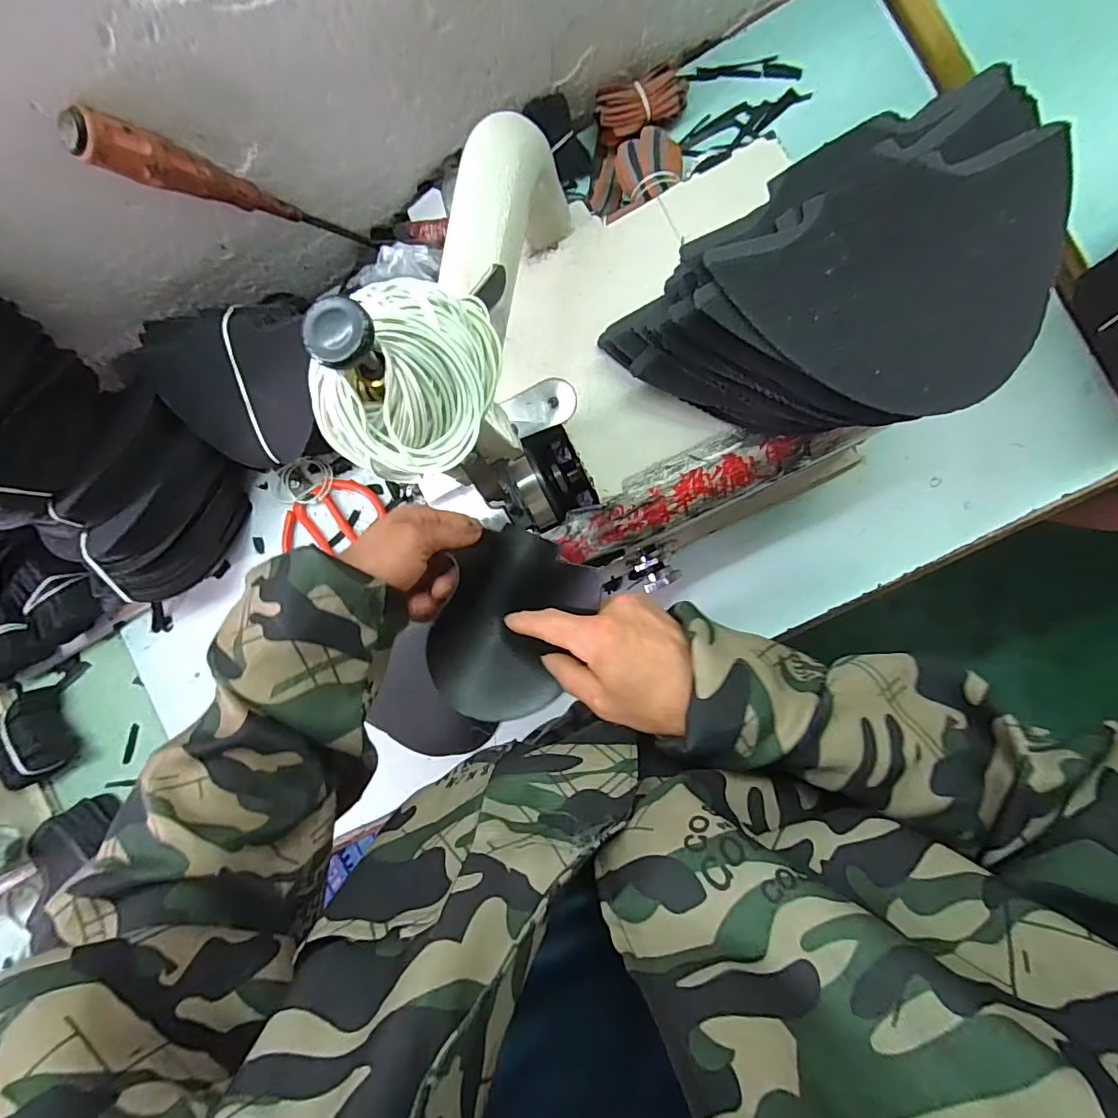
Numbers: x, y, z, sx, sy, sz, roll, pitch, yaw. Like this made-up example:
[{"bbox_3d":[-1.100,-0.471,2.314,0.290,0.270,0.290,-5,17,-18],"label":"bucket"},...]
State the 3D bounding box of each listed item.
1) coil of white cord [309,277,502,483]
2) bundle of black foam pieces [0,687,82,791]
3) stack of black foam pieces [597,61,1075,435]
[{"bbox_3d":[-0.056,-0.075,0.212,0.061,0.043,0.079,23,97,-32],"label":"coil of white cord"},{"bbox_3d":[-0.610,0.206,0.605,0.077,0.041,0.102,-17,87,8],"label":"bundle of black foam pieces"},{"bbox_3d":[0.172,-0.149,0.315,0.233,0.062,0.154,-31,85,7],"label":"stack of black foam pieces"}]

